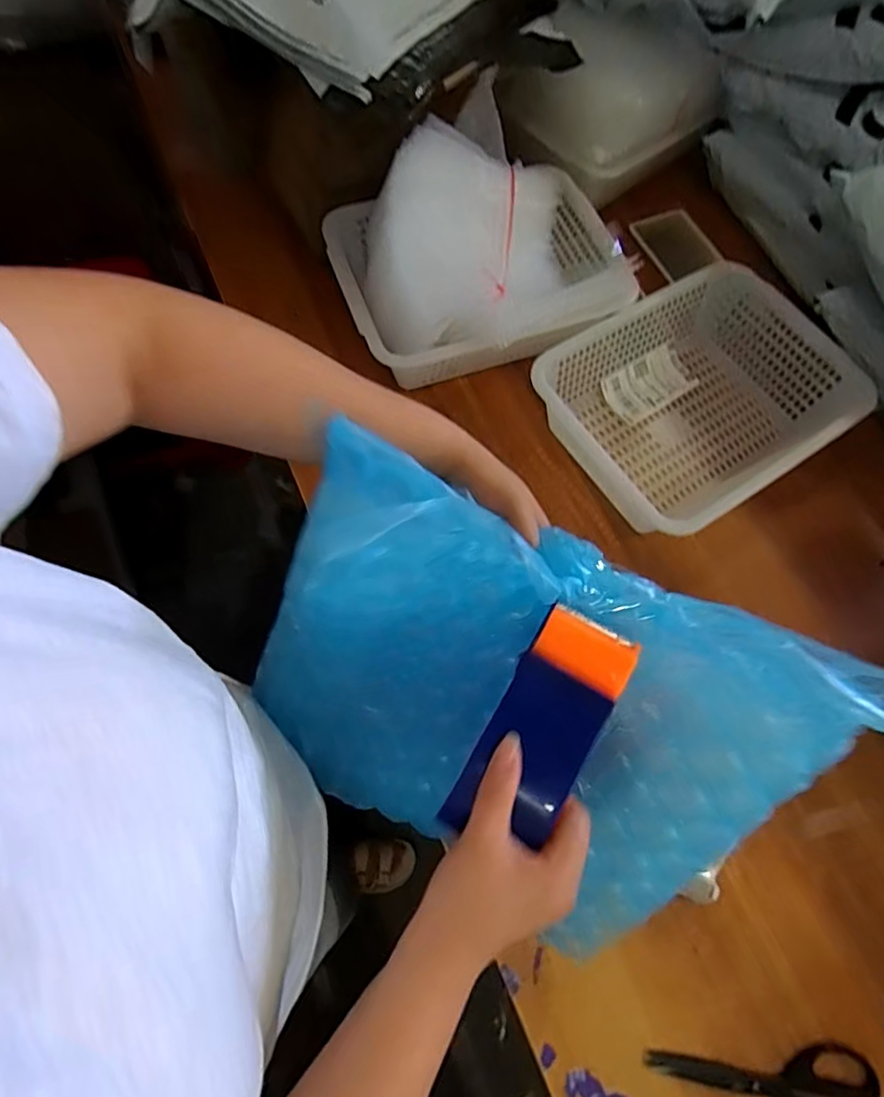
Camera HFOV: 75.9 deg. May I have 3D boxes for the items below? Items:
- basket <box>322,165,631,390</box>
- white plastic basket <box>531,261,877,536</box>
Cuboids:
[{"bbox_3d":[0.053,-0.354,0.692,0.345,0.188,0.241,-18,70,-9],"label":"basket"},{"bbox_3d":[0.307,-0.175,0.699,0.335,0.106,0.260,-31,73,-14],"label":"white plastic basket"}]

